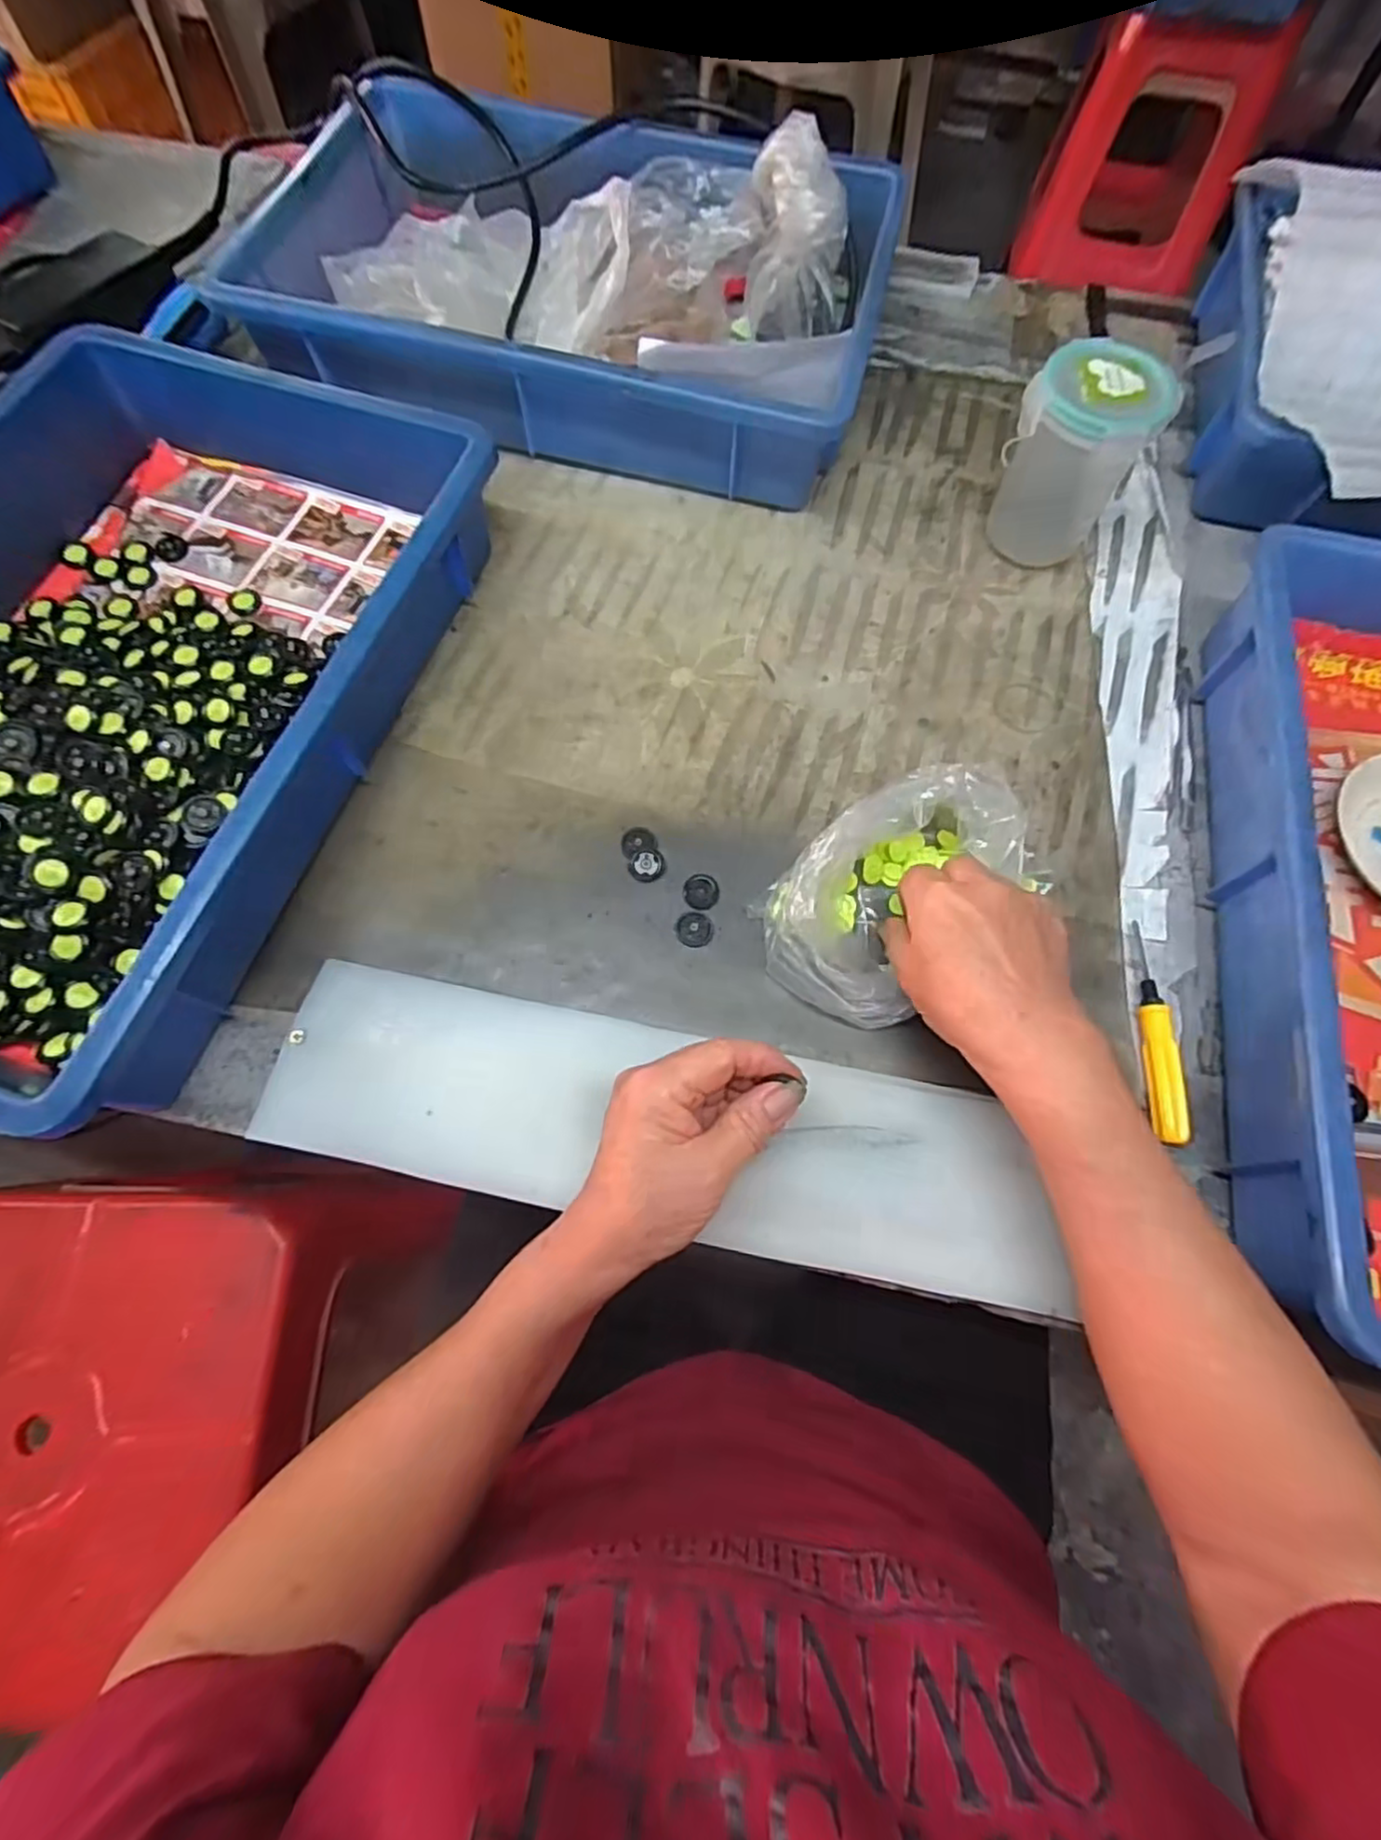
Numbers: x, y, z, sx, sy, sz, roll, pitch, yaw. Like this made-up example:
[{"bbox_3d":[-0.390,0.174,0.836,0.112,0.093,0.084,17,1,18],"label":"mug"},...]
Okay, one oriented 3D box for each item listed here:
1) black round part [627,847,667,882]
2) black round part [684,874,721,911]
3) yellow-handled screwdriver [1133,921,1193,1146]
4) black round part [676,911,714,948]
[{"bbox_3d":[-0.024,-0.032,0.397,0.020,0.004,0.020,1,69,-1],"label":"black round part"},{"bbox_3d":[0.006,-0.016,0.393,0.020,0.004,0.022,1,69,-1],"label":"black round part"},{"bbox_3d":[0.248,0.057,0.370,0.014,0.015,0.116,8,69,2],"label":"yellow-handled screwdriver"},{"bbox_3d":[0.003,0.004,0.384,0.020,0.004,0.020,1,69,-1],"label":"black round part"}]

